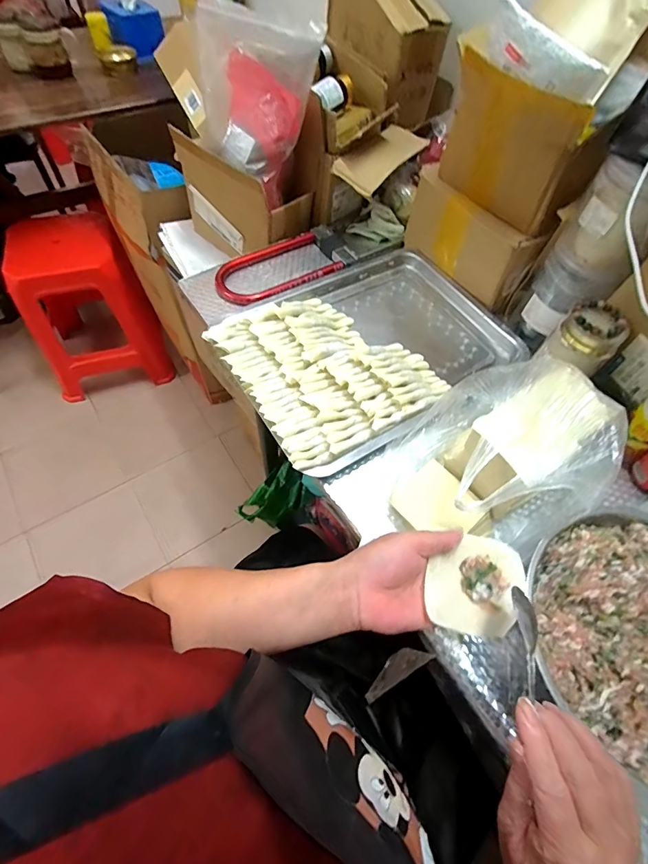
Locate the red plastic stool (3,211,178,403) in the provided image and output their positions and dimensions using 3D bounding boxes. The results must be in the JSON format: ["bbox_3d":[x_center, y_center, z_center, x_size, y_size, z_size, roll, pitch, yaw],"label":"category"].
[{"bbox_3d":[-0.786,-0.411,1.380,0.374,0.482,0.374,-20,63,-15],"label":"red plastic stool"}]

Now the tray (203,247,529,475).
[{"bbox_3d":[0.062,-0.129,0.593,0.397,0.050,0.287,-30,66,-20],"label":"tray"}]

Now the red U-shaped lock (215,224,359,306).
[{"bbox_3d":[-0.065,-0.282,0.682,0.241,0.023,0.128,-29,66,-19],"label":"red U-shaped lock"}]

